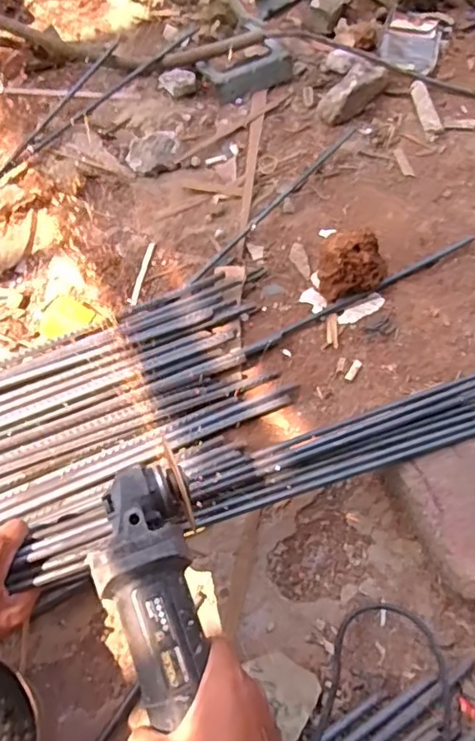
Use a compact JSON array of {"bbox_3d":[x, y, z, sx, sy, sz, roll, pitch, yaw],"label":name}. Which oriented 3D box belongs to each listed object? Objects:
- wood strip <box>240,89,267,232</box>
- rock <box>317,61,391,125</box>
[{"bbox_3d":[0.020,-0.299,0.806,0.018,0.005,0.253,8,65,0],"label":"wood strip"},{"bbox_3d":[0.172,-0.415,0.854,0.050,0.037,0.143,39,70,16],"label":"rock"}]

